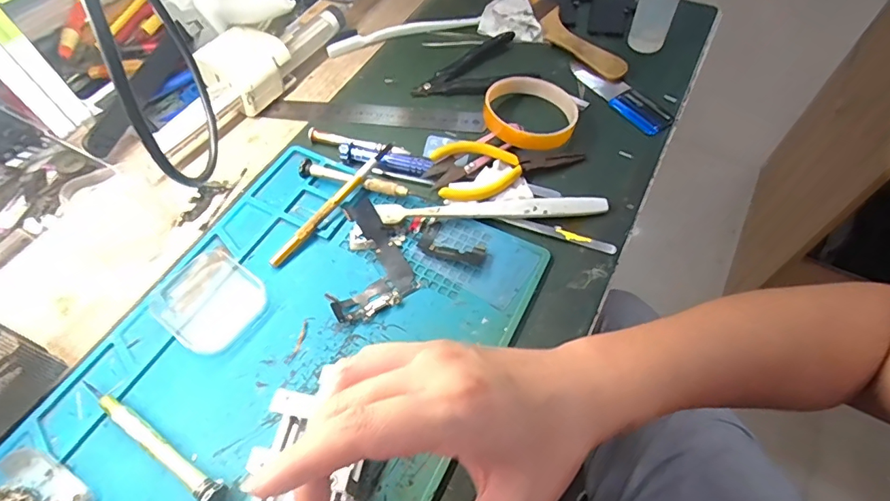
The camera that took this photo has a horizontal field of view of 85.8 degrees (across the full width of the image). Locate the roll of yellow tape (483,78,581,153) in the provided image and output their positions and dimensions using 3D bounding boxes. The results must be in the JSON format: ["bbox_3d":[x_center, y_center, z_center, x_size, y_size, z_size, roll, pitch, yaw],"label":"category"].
[{"bbox_3d":[0.076,-0.124,0.429,0.081,0.026,0.075,-1,57,2],"label":"roll of yellow tape"}]

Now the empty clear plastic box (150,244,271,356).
[{"bbox_3d":[-0.171,0.034,0.346,0.078,0.011,0.065,34,65,21],"label":"empty clear plastic box"}]

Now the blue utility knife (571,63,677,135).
[{"bbox_3d":[0.165,-0.150,0.457,0.034,0.005,0.114,-31,61,-17],"label":"blue utility knife"}]

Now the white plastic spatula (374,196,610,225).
[{"bbox_3d":[0.038,-0.031,0.374,0.177,0.014,0.015,-3,57,0],"label":"white plastic spatula"}]

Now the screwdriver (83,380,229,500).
[{"bbox_3d":[-0.180,0.113,0.294,0.125,0.015,0.015,31,63,20],"label":"screwdriver"}]

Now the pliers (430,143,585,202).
[{"bbox_3d":[0.056,-0.068,0.398,0.127,0.019,0.050,-7,57,-3],"label":"pliers"}]

